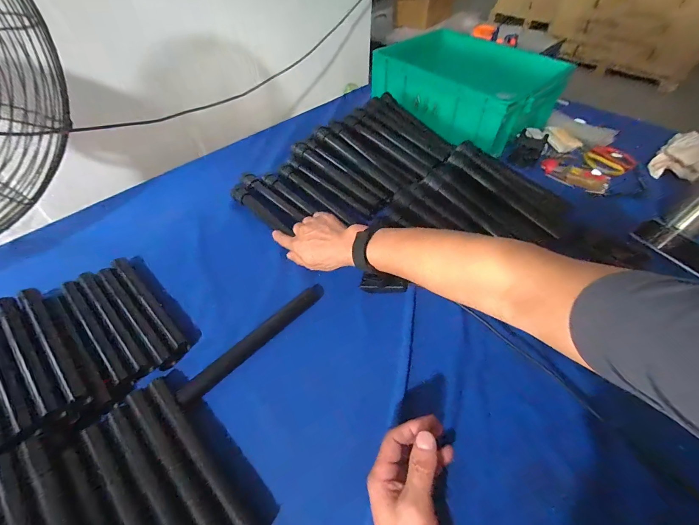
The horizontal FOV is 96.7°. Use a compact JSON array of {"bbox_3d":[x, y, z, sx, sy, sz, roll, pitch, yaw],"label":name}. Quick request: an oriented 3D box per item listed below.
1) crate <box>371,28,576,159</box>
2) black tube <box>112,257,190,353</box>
[{"bbox_3d":[0.278,-0.471,0.821,0.289,0.115,0.439,-35,59,-26],"label":"crate"},{"bbox_3d":[-0.312,0.060,0.481,0.225,0.017,0.022,37,59,26],"label":"black tube"}]

